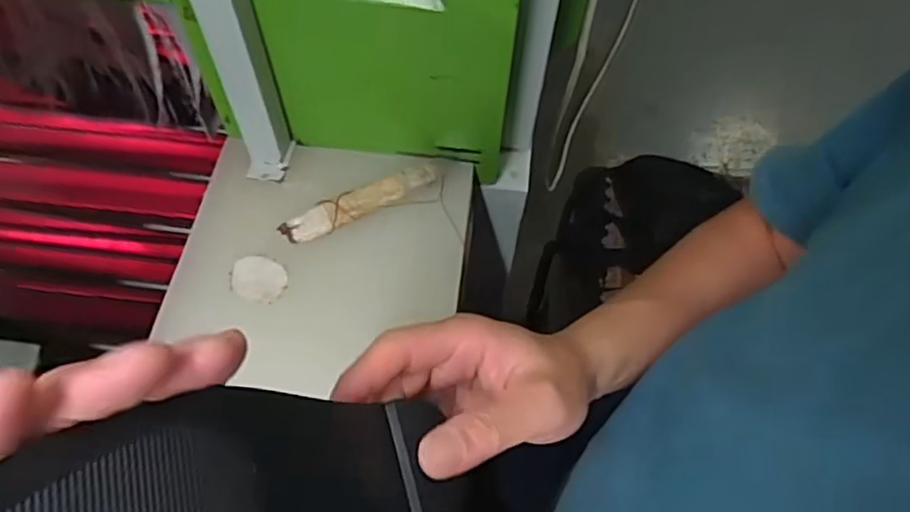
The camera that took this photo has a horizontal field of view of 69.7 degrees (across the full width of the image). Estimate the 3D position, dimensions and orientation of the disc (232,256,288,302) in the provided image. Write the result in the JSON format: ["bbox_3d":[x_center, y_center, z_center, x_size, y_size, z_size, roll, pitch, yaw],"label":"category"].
[{"bbox_3d":[-0.163,0.018,0.544,0.045,0.005,0.040,6,61,0],"label":"disc"}]

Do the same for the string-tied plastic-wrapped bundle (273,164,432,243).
[{"bbox_3d":[-0.083,-0.048,0.578,0.145,0.012,0.026,-26,65,-16],"label":"string-tied plastic-wrapped bundle"}]

